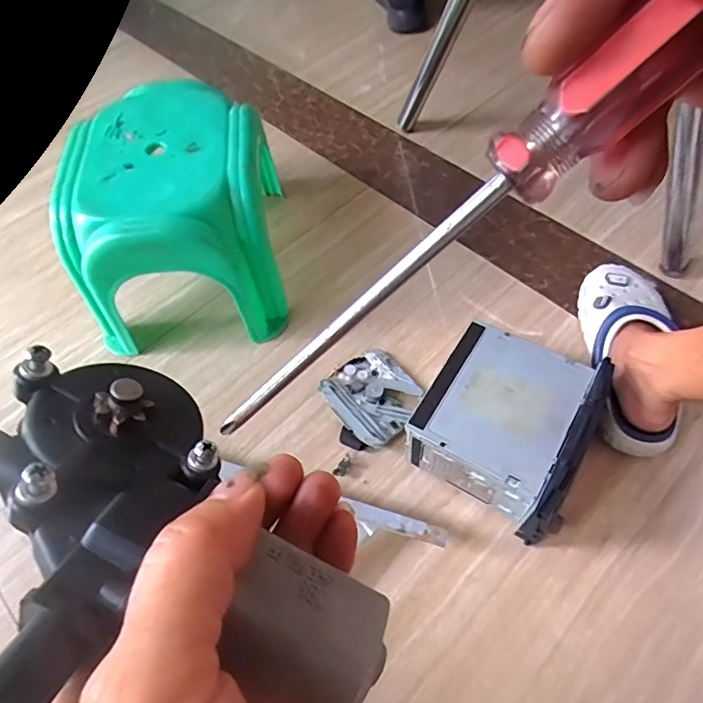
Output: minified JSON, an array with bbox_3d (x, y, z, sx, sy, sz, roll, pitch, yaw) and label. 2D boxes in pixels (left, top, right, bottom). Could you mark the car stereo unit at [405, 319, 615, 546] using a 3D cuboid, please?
[{"bbox_3d":[0.182,0.090,0.626,0.185,0.125,0.204,27,64,17],"label":"car stereo unit"}]

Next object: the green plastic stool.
[{"bbox_3d":[-0.244,-0.188,0.743,0.259,0.235,0.299,-6,59,-1],"label":"green plastic stool"}]

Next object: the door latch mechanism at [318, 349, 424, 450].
[{"bbox_3d":[0.029,0.063,0.699,0.123,0.035,0.120,-30,62,-15],"label":"door latch mechanism"}]

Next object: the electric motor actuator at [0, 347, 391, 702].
[{"bbox_3d":[-0.065,0.062,0.156,0.143,0.048,0.089,40,38,22],"label":"electric motor actuator"}]

